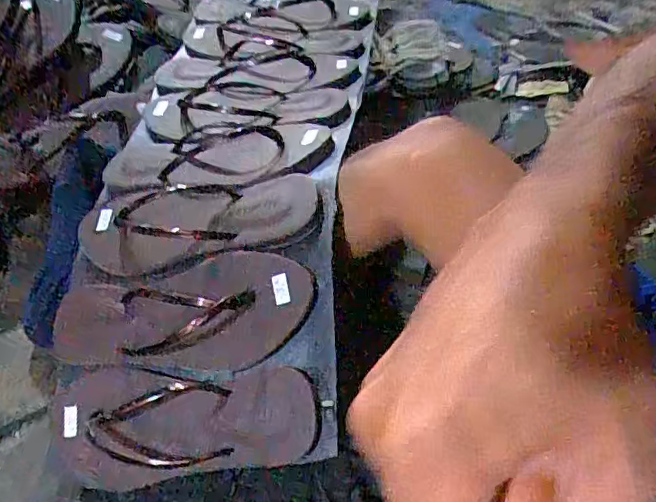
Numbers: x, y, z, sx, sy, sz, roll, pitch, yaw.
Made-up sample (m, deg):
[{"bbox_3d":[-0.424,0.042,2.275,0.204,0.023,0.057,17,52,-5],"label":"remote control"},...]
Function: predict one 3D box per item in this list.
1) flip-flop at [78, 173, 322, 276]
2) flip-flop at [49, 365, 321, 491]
[{"bbox_3d":[-0.123,-0.033,0.504,0.234,0.031,0.108,-5,50,13],"label":"flip-flop"},{"bbox_3d":[-0.121,0.142,0.448,0.227,0.024,0.092,-3,79,12],"label":"flip-flop"}]

